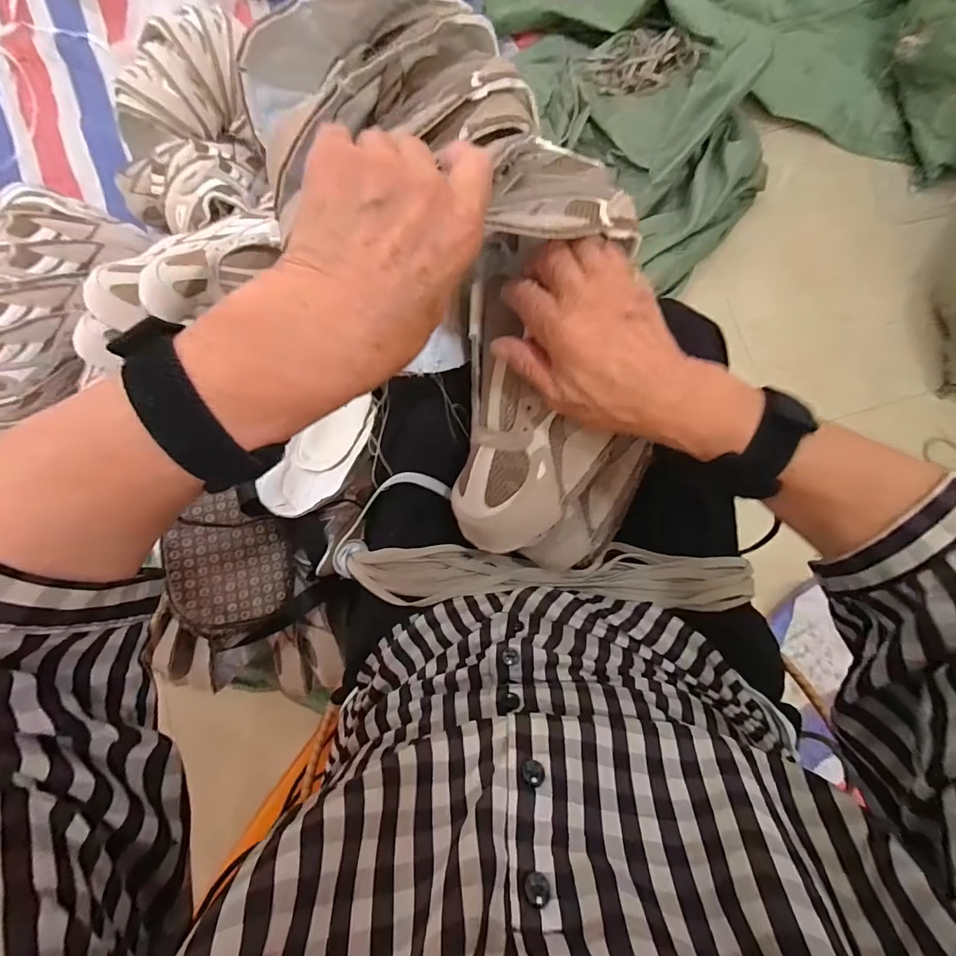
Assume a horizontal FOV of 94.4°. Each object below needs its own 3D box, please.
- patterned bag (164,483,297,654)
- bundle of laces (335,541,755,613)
[{"bbox_3d":[-0.344,0.123,0.621,0.144,0.050,0.195,-15,73,-23],"label":"patterned bag"},{"bbox_3d":[0.055,0.085,0.385,0.363,0.034,0.049,0,82,3],"label":"bundle of laces"}]

